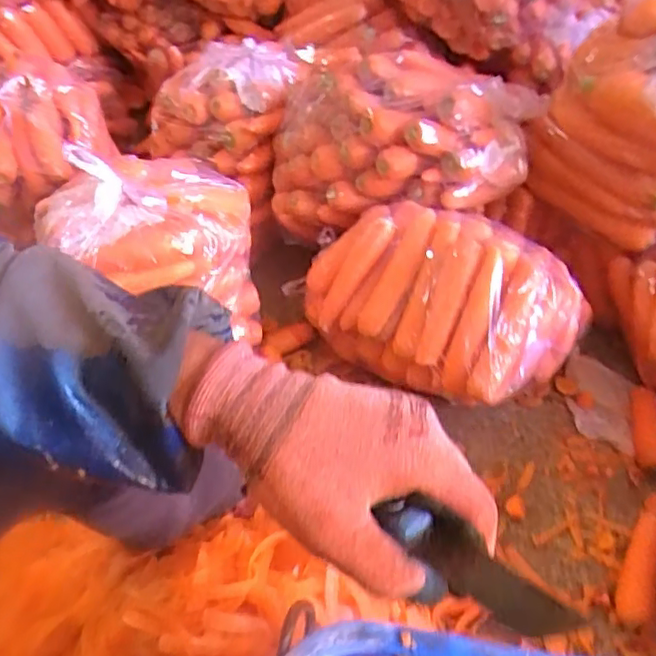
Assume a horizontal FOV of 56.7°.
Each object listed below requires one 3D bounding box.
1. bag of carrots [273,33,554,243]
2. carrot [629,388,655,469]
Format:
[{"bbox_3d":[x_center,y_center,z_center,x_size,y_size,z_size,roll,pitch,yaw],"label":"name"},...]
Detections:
[{"bbox_3d":[0.104,-0.246,0.858,0.367,0.218,0.199,-2,49,-1],"label":"bag of carrots"},{"bbox_3d":[0.430,0.131,0.812,0.038,0.031,0.110,4,62,4],"label":"carrot"}]

